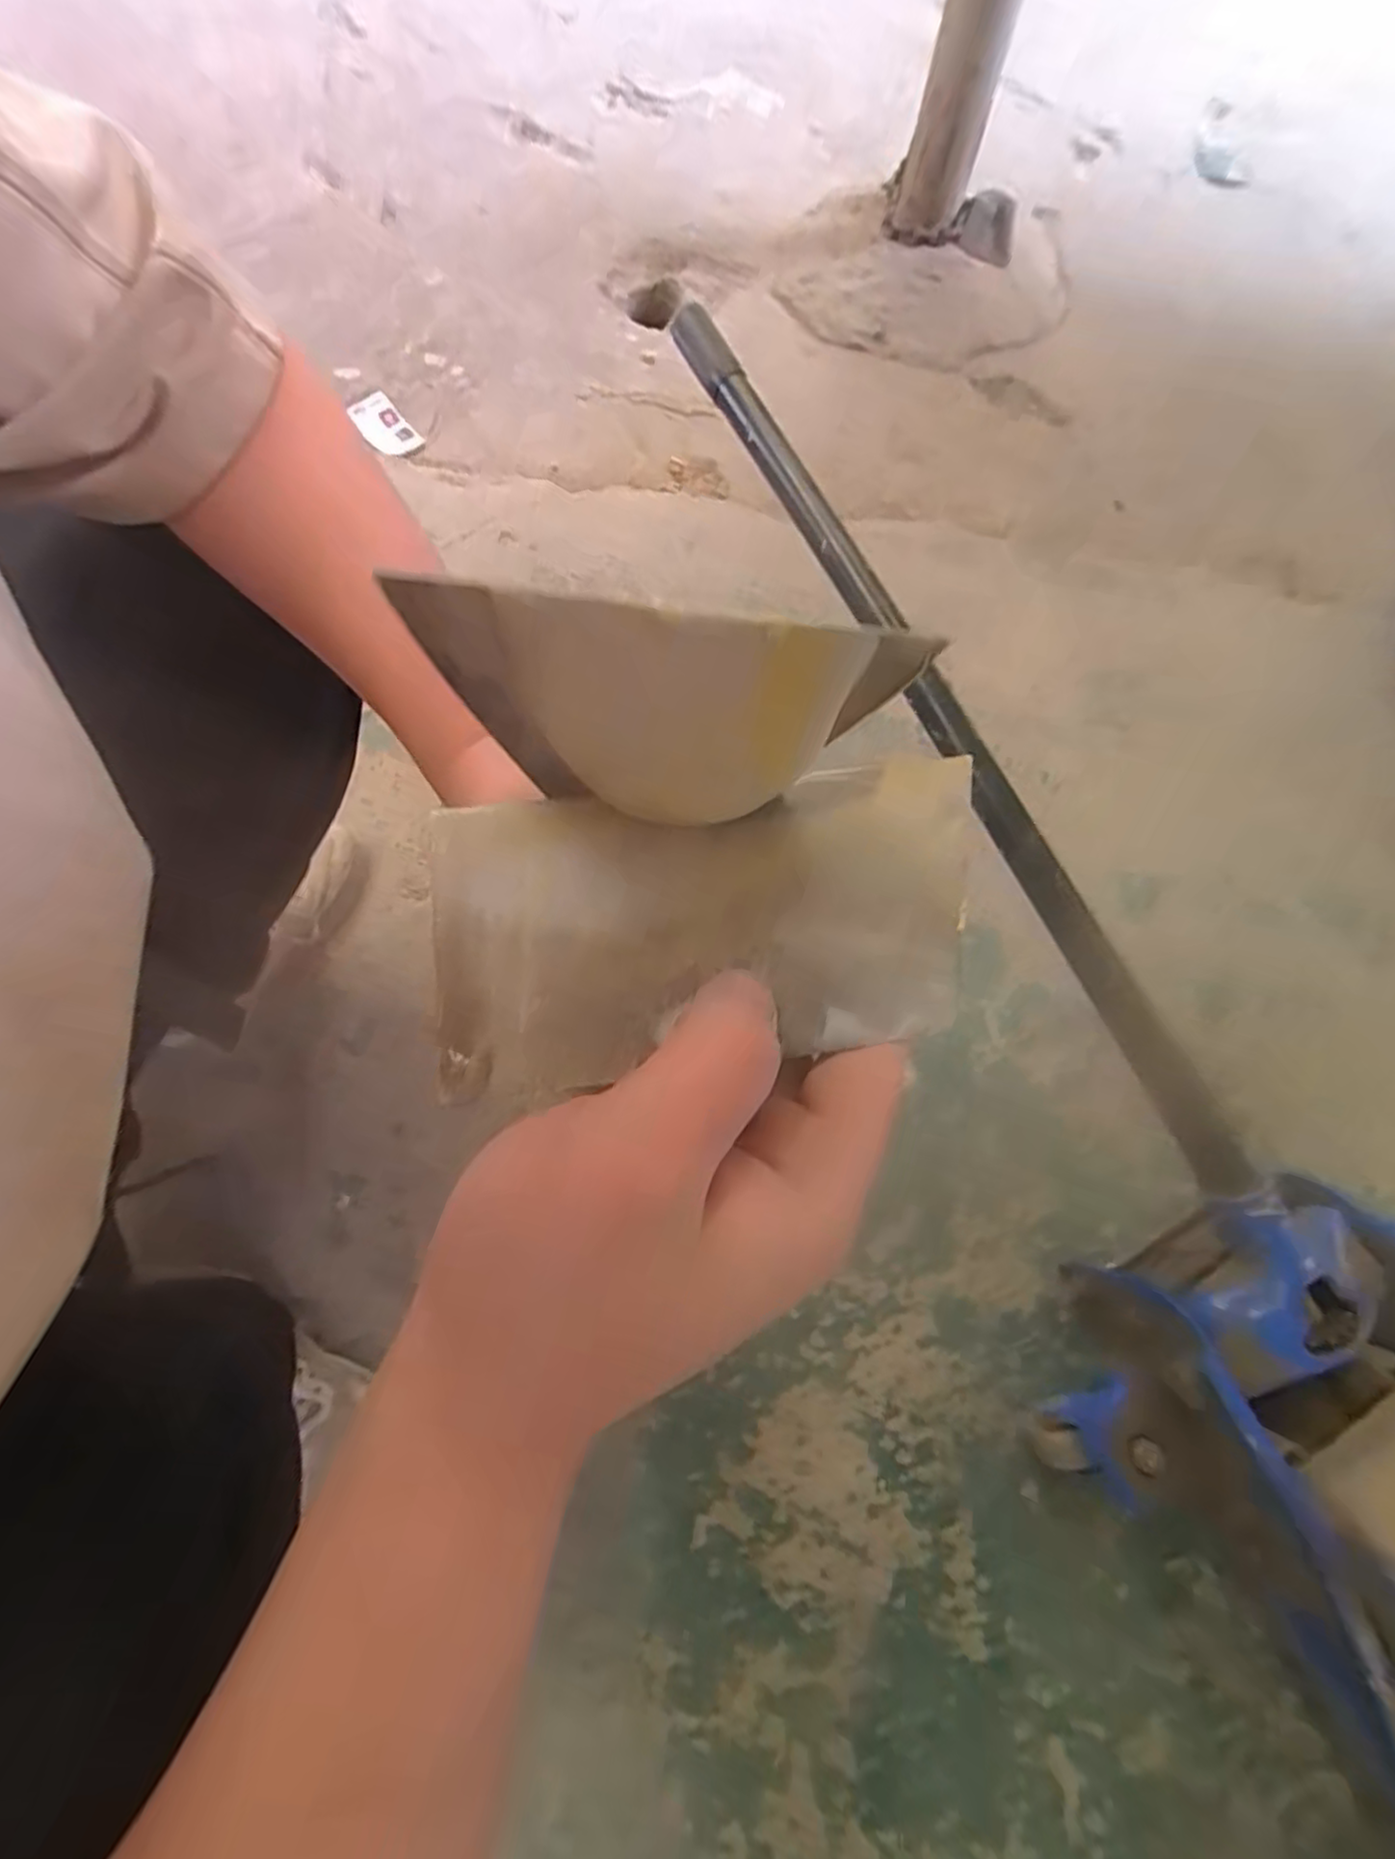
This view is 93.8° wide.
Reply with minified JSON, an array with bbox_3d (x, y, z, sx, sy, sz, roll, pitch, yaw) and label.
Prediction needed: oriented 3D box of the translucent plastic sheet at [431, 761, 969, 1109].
[{"bbox_3d":[0.005,-0.003,0.164,0.137,0.004,0.072,-7,73,-5],"label":"translucent plastic sheet"}]

